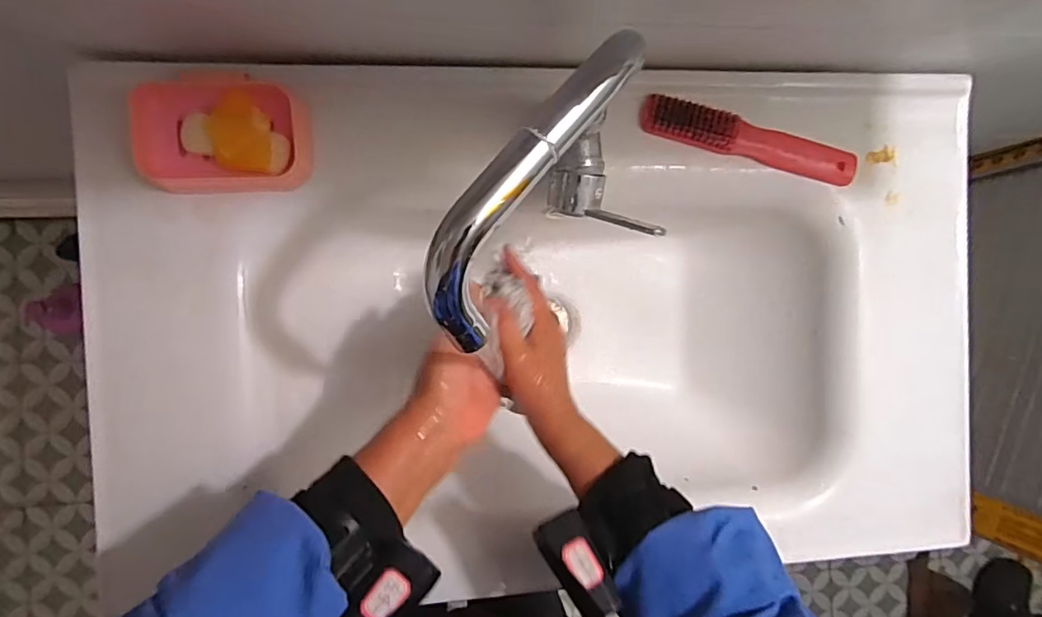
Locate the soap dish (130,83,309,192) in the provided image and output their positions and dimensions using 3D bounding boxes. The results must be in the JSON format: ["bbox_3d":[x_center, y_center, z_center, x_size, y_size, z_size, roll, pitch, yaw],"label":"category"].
[{"bbox_3d":[-0.240,-0.138,0.443,0.127,0.038,0.085,-3,89,-7],"label":"soap dish"}]

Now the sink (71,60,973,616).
[{"bbox_3d":[0.035,0.018,0.554,0.796,0.173,0.457,-2,89,-7],"label":"sink"}]

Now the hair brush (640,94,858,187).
[{"bbox_3d":[0.214,-0.156,0.506,0.211,0.020,0.033,13,87,-7],"label":"hair brush"}]

